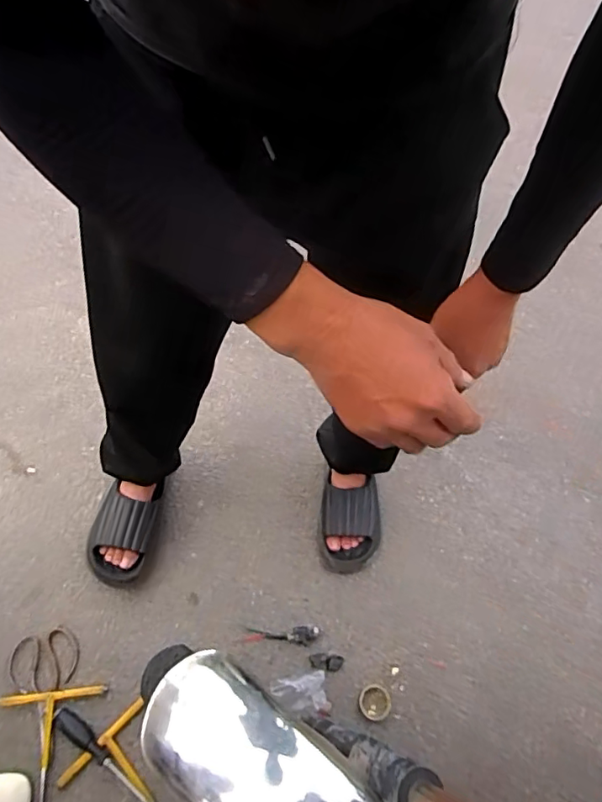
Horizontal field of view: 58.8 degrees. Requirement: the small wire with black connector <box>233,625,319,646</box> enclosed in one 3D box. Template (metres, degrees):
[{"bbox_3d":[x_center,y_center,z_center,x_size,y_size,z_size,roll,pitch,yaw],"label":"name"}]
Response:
[{"bbox_3d":[-0.043,0.433,0.979,0.149,0.008,0.032,-1,58,-2],"label":"small wire with black connector"}]

